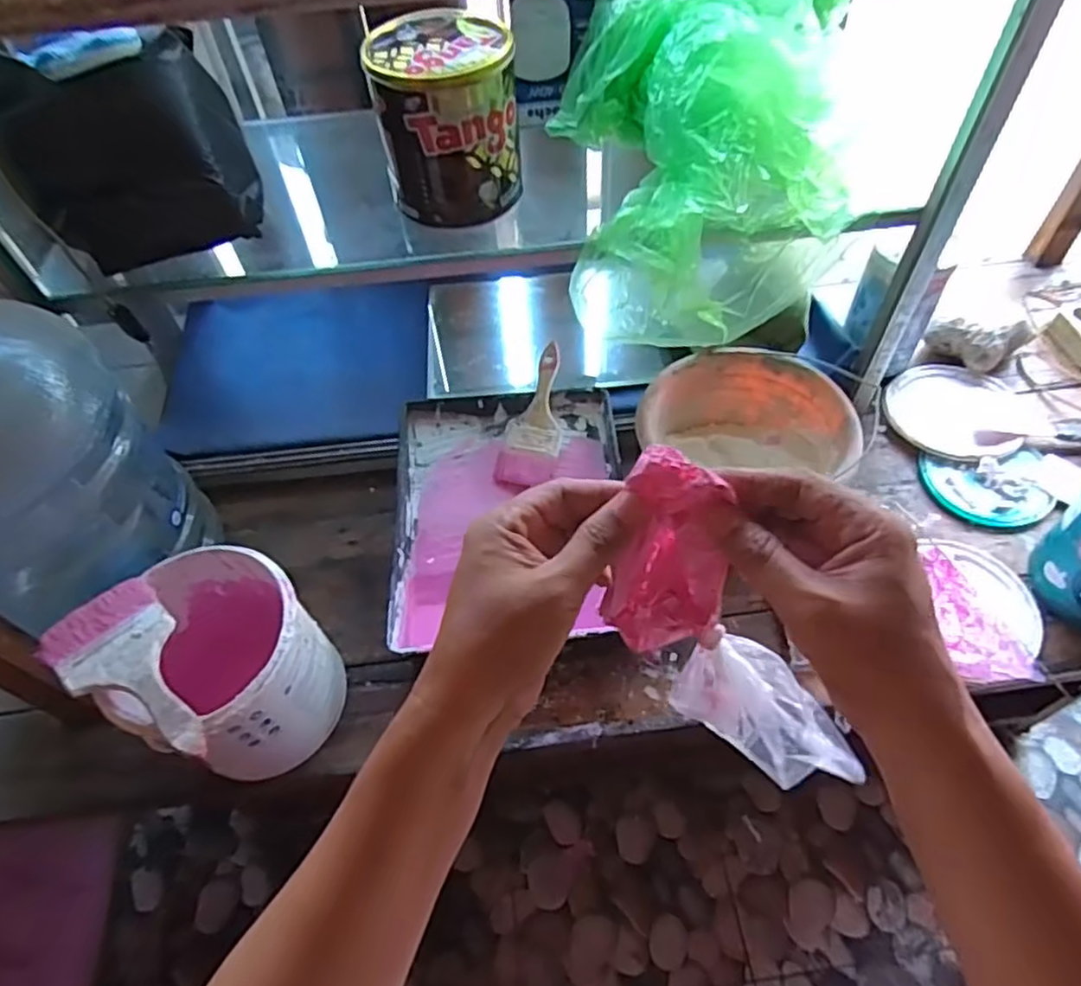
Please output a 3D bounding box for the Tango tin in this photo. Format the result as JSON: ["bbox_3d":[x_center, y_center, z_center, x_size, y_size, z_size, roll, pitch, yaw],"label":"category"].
[{"bbox_3d":[-0.093,-0.392,0.732,0.136,0.159,0.133,-2,55,3],"label":"Tango tin"}]

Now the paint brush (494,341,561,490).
[{"bbox_3d":[-0.003,-0.104,0.909,0.076,0.024,0.198,10,73,12],"label":"paint brush"}]

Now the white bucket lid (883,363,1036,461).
[{"bbox_3d":[0.575,-0.113,0.965,0.180,0.013,0.158,20,59,17],"label":"white bucket lid"}]

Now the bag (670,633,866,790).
[{"bbox_3d":[0.132,0.122,0.394,0.104,0.065,0.058,28,62,21],"label":"bag"}]

